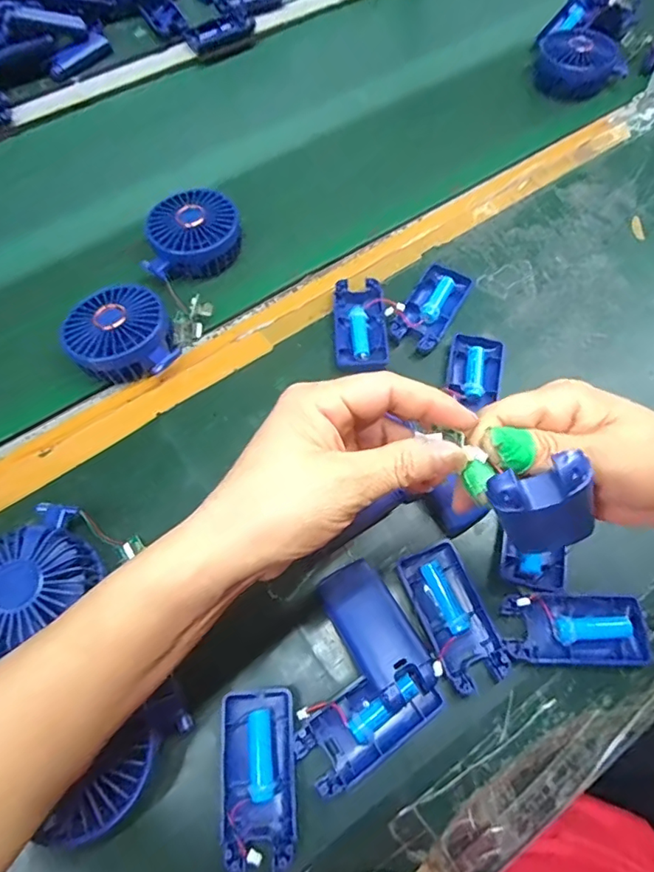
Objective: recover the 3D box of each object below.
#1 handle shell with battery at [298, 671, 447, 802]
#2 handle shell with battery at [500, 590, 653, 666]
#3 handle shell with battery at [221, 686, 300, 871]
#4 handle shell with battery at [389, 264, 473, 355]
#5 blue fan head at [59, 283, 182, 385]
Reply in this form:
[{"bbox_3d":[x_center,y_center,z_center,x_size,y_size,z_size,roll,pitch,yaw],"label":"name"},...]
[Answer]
[{"bbox_3d":[0.027,0.181,0.333,0.090,0.016,0.043,-33,69,-14],"label":"handle shell with battery"},{"bbox_3d":[0.172,0.132,0.364,0.098,0.017,0.046,1,65,1],"label":"handle shell with battery"},{"bbox_3d":[-0.042,0.206,0.323,0.045,0.015,0.091,-5,65,-1],"label":"handle shell with battery"},{"bbox_3d":[0.097,-0.120,0.485,0.047,0.016,0.094,33,70,15],"label":"handle shell with battery"},{"bbox_3d":[-0.178,-0.087,0.458,0.085,0.040,0.092,0,65,1],"label":"blue fan head"}]

